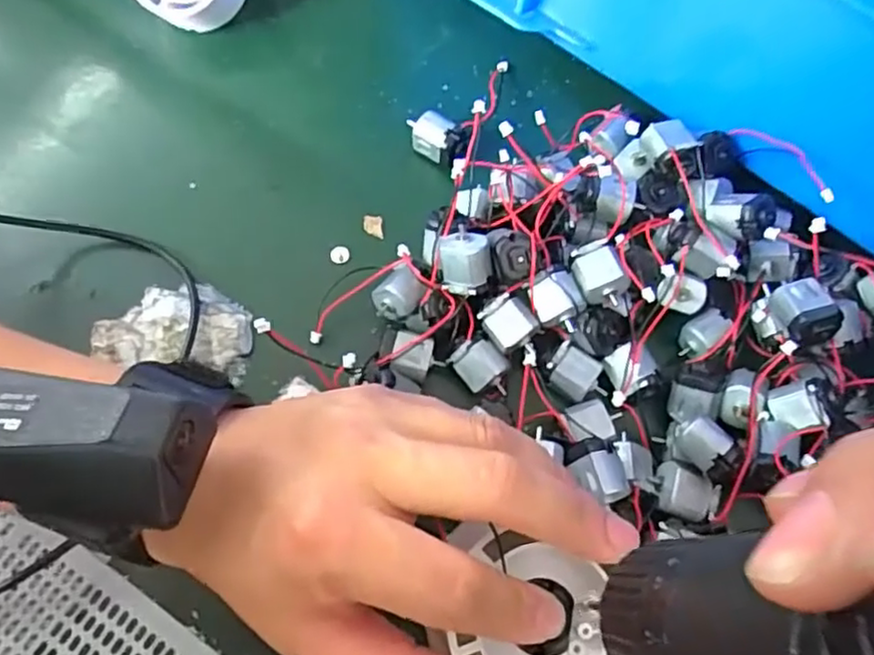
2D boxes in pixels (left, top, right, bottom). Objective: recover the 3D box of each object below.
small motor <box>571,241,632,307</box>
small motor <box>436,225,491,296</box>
[{"bbox_3d":[0.065,-0.021,0.270,0.018,0.013,0.023,-25,70,-13],"label":"small motor"},{"bbox_3d":[0.011,-0.026,0.265,0.020,0.023,0.014,4,34,1],"label":"small motor"}]

